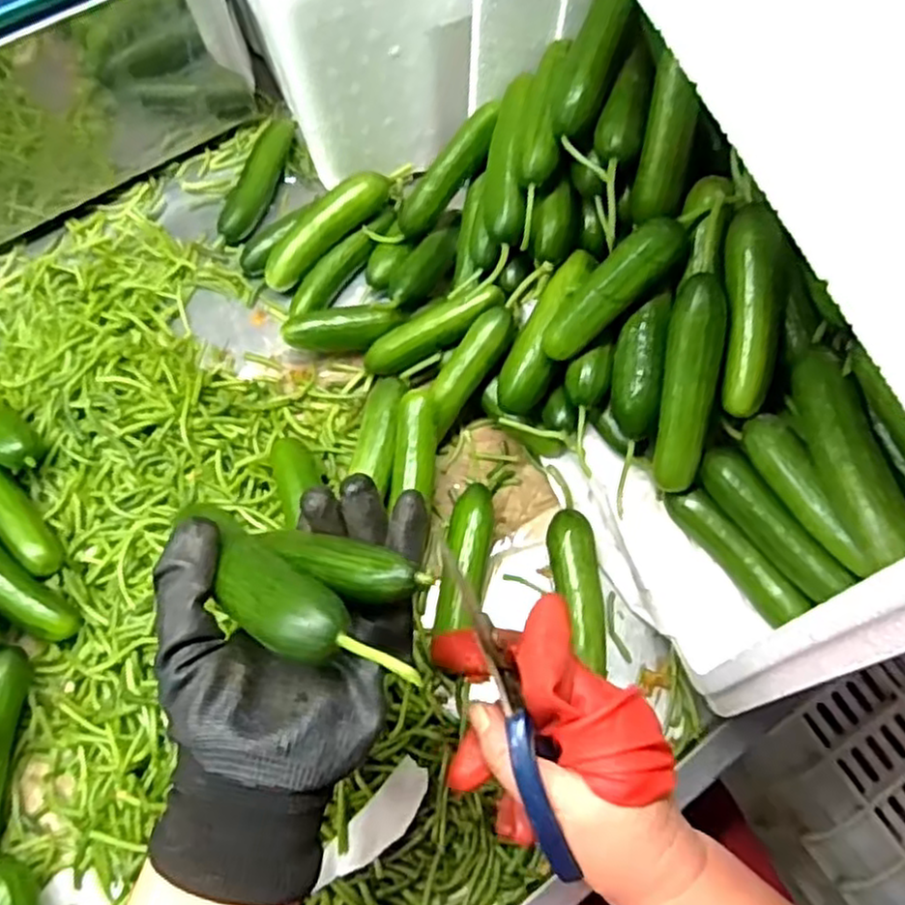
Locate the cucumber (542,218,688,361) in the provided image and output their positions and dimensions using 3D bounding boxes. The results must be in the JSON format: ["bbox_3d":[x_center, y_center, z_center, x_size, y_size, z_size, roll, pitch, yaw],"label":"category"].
[{"bbox_3d":[0.096,-0.097,0.435,0.101,0.028,0.030,-44,72,15],"label":"cucumber"}]

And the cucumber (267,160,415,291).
[{"bbox_3d":[-0.091,-0.177,0.547,0.135,0.026,0.027,-42,73,-2],"label":"cucumber"}]

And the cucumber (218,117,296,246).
[{"bbox_3d":[-0.158,-0.227,0.592,0.025,0.022,0.131,15,68,5],"label":"cucumber"}]

